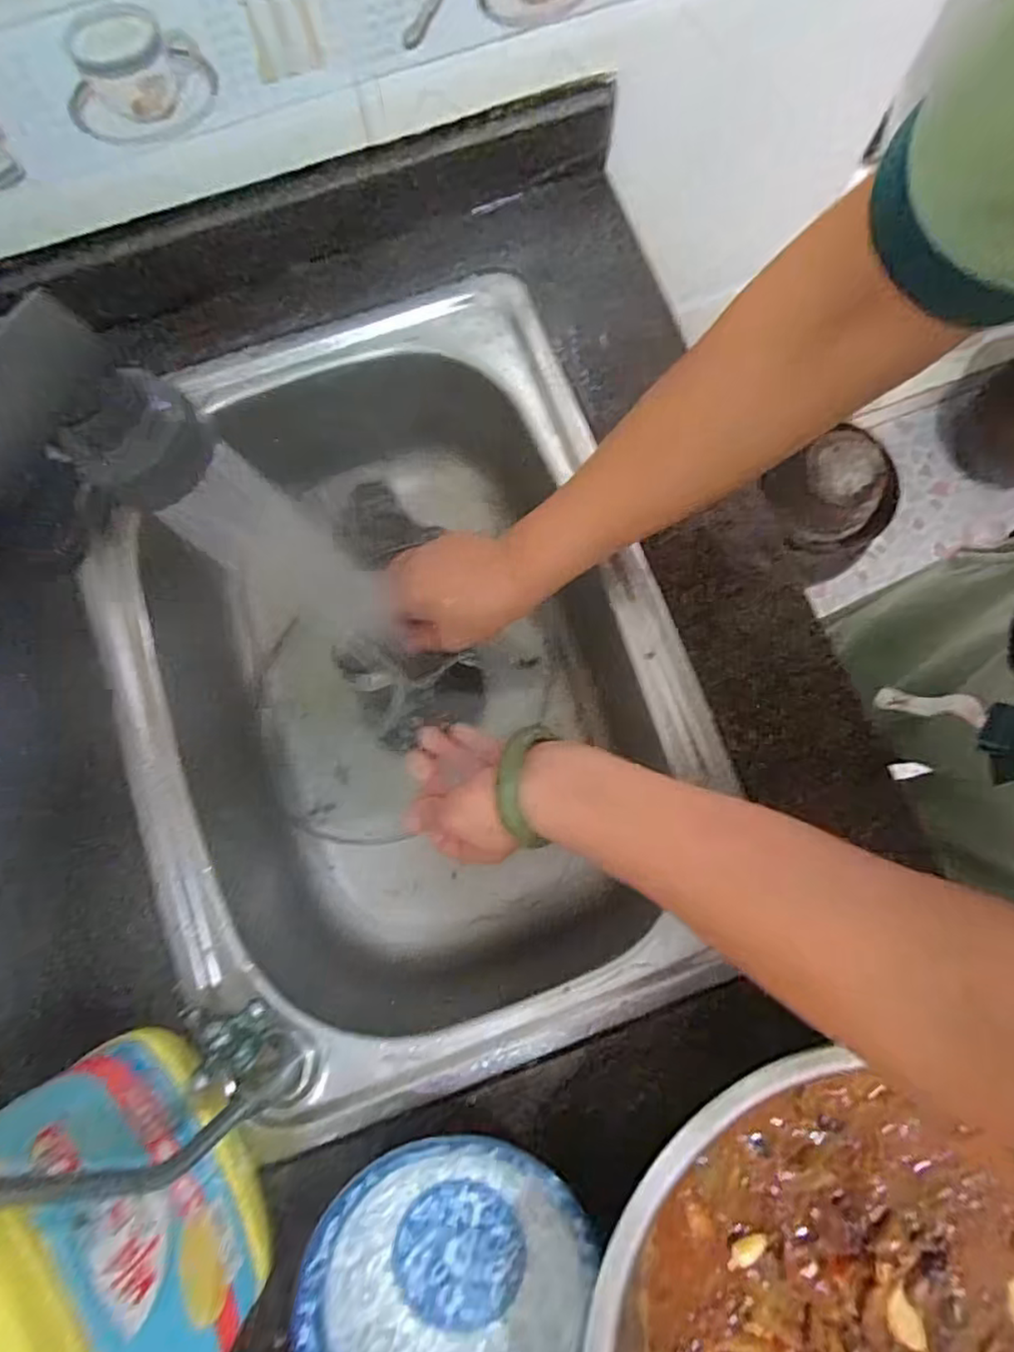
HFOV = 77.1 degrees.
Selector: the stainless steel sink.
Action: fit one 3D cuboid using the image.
[{"bbox_3d":[-0.077,0.007,0.487,0.360,0.172,0.505,-20,79,-3],"label":"stainless steel sink"}]

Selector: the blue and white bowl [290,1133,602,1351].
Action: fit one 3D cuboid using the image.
[{"bbox_3d":[-0.030,0.312,0.329,0.137,0.051,0.145,0,76,0],"label":"blue and white bowl"}]

